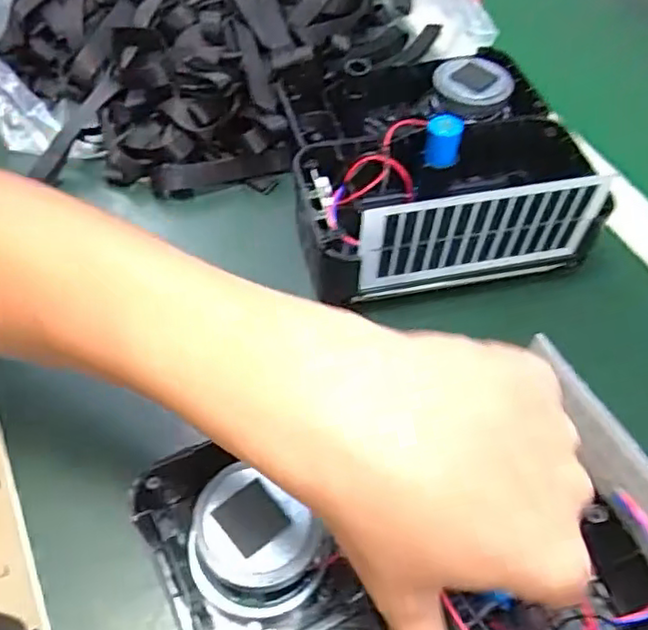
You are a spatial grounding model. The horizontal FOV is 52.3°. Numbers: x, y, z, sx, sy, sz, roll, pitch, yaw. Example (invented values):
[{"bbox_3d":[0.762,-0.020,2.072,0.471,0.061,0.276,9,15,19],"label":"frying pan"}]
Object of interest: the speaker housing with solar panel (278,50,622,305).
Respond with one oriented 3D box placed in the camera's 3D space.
[{"bbox_3d":[0.068,-0.112,0.421,0.171,0.076,0.190,-5,55,-7],"label":"speaker housing with solar panel"}]

